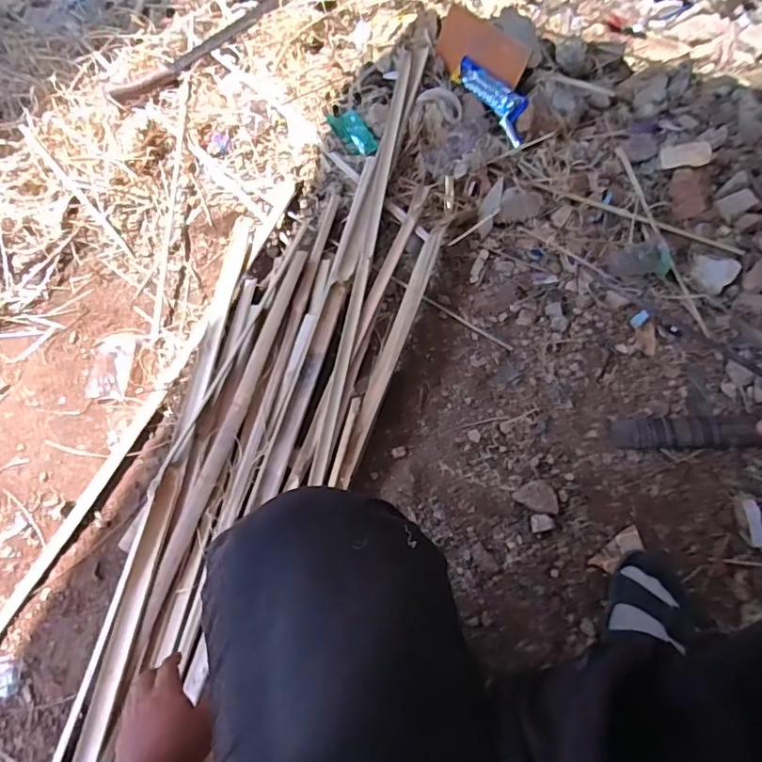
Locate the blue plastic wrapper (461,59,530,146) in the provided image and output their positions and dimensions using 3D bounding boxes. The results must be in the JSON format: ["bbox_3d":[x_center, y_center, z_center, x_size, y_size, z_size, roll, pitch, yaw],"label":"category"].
[{"bbox_3d":[0.207,-0.522,0.975,0.049,0.048,0.207,-30,68,-10],"label":"blue plastic wrapper"}]

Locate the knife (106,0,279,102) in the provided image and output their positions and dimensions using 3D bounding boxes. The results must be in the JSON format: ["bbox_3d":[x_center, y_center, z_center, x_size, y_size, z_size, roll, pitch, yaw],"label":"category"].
[{"bbox_3d":[-0.363,-0.659,1.048,0.383,0.021,0.062,-40,73,-12],"label":"knife"}]

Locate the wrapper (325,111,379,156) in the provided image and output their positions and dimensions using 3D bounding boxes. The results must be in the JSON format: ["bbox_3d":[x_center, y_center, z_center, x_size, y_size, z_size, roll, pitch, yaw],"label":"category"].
[{"bbox_3d":[-0.048,-0.459,0.989,0.054,0.021,0.109,-32,72,-10],"label":"wrapper"}]

